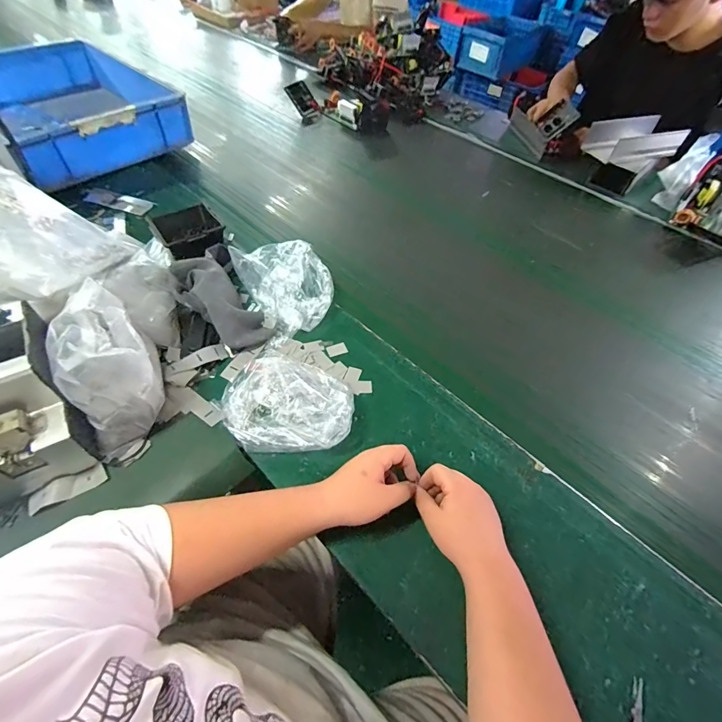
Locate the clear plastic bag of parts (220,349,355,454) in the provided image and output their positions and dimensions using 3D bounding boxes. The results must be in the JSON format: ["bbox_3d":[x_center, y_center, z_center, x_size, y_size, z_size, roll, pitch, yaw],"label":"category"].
[{"bbox_3d":[-0.102,0.060,0.562,0.185,0.051,0.143,14,52,6],"label":"clear plastic bag of parts"}]

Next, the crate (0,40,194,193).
[{"bbox_3d":[-0.760,-0.695,1.074,0.381,0.151,0.647,-32,60,-26],"label":"crate"}]

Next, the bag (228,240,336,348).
[{"bbox_3d":[-0.126,-0.138,0.705,0.153,0.065,0.184,-22,57,-20],"label":"bag"}]

